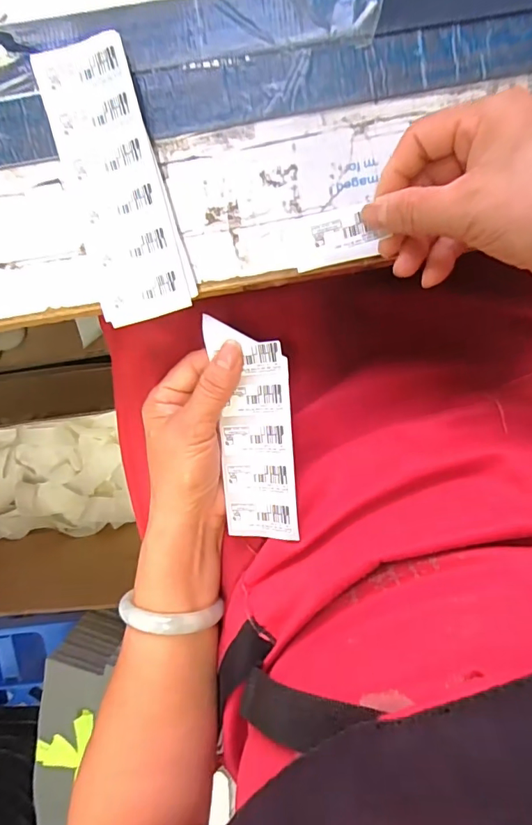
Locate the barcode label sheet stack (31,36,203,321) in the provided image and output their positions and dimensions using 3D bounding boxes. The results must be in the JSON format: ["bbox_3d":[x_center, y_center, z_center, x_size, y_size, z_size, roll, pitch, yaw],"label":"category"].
[{"bbox_3d":[-0.089,-0.134,0.282,0.058,0.016,0.156,-16,95,4],"label":"barcode label sheet stack"}]

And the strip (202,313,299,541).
[{"bbox_3d":[-0.008,0.012,0.298,0.049,0.008,0.140,-3,96,24],"label":"strip"}]

